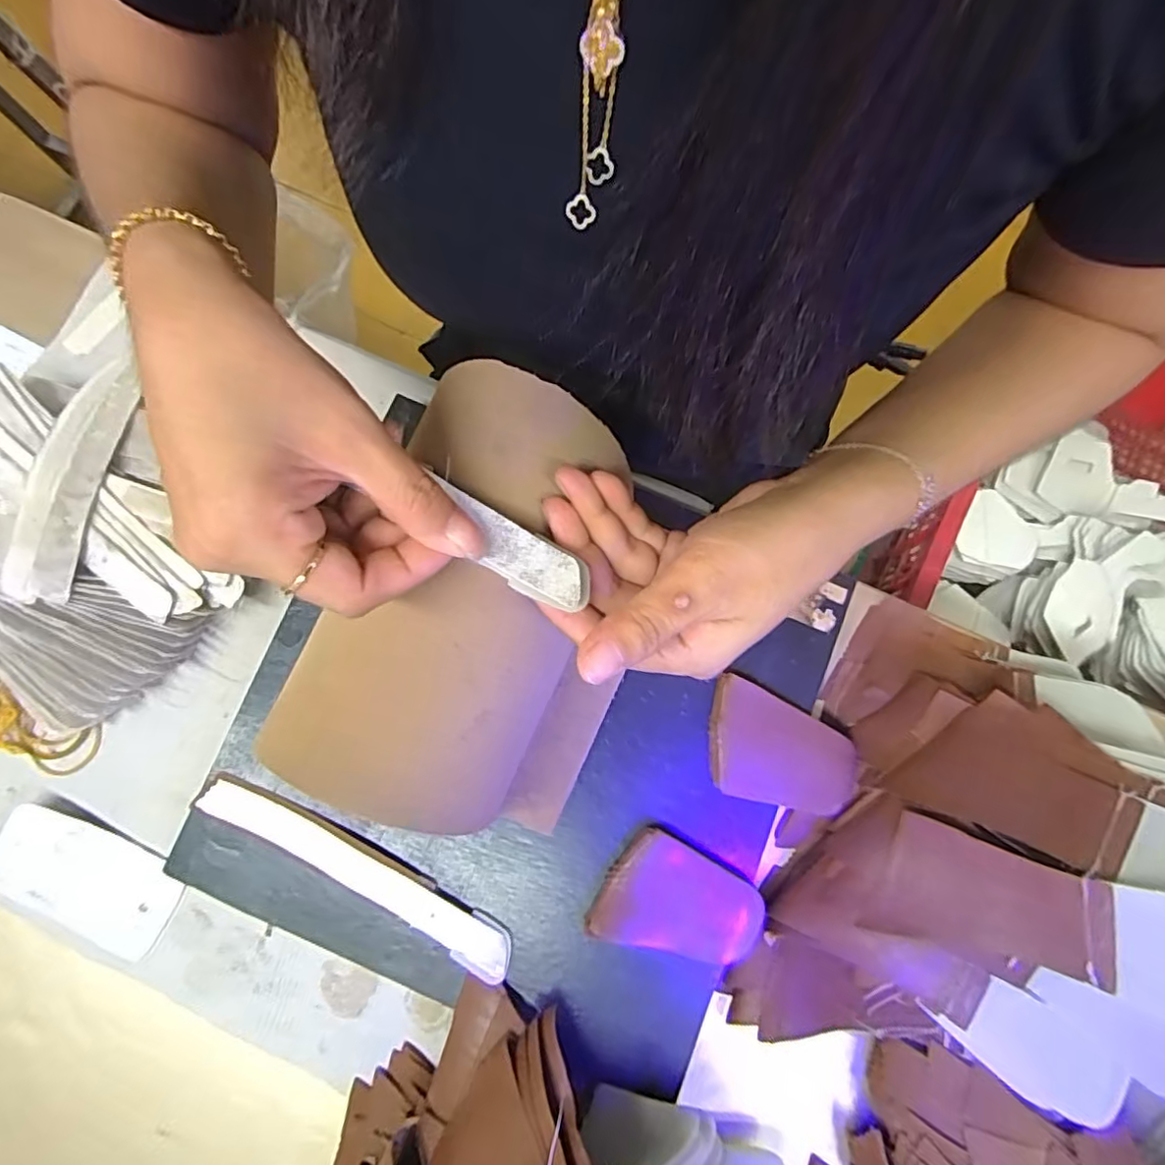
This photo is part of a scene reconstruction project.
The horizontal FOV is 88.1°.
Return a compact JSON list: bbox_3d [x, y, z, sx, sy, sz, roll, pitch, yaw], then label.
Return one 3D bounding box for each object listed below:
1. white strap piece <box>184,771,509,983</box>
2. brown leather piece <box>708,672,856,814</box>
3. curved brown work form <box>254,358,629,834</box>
[{"bbox_3d":[-0.123,0.156,0.325,0.187,0.012,0.023,27,79,5],"label":"white strap piece"},{"bbox_3d":[0.112,0.092,0.338,0.080,0.013,0.061,12,78,2],"label":"brown leather piece"},{"bbox_3d":[-0.049,0.001,0.242,0.092,0.041,0.178,17,81,3],"label":"curved brown work form"}]

